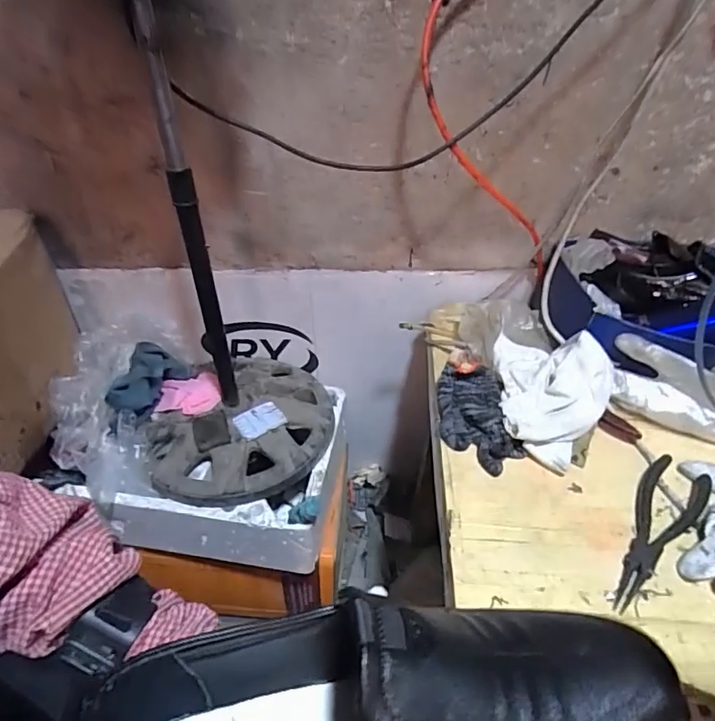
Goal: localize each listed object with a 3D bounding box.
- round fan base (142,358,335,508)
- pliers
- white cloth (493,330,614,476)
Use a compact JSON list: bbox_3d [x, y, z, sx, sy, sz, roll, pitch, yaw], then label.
[{"bbox_3d":[-0.176,0.080,0.782,0.264,0.044,0.290,1,39,-1],"label":"round fan base"},{"bbox_3d":[0.285,0.163,0.502,0.056,0.012,0.198,32,48,32],"label":"pliers"},{"bbox_3d":[0.219,0.035,0.609,0.139,0.076,0.170,18,42,19],"label":"white cloth"}]

